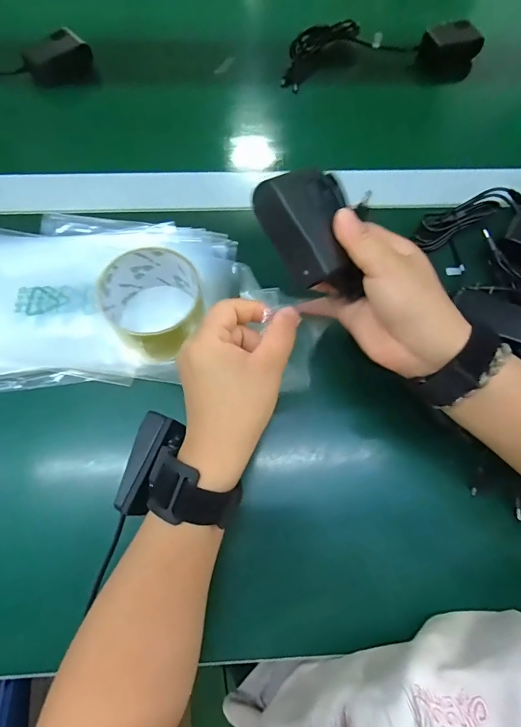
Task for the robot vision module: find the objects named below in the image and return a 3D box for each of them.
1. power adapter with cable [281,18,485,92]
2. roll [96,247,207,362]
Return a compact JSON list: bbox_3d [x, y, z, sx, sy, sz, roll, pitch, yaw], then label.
[{"bbox_3d":[0.158,-0.406,0.509,0.257,0.040,0.085,-5,71,-4],"label":"power adapter with cable"},{"bbox_3d":[-0.089,-0.054,0.337,0.086,0.056,0.079,1,71,-2],"label":"roll"}]

